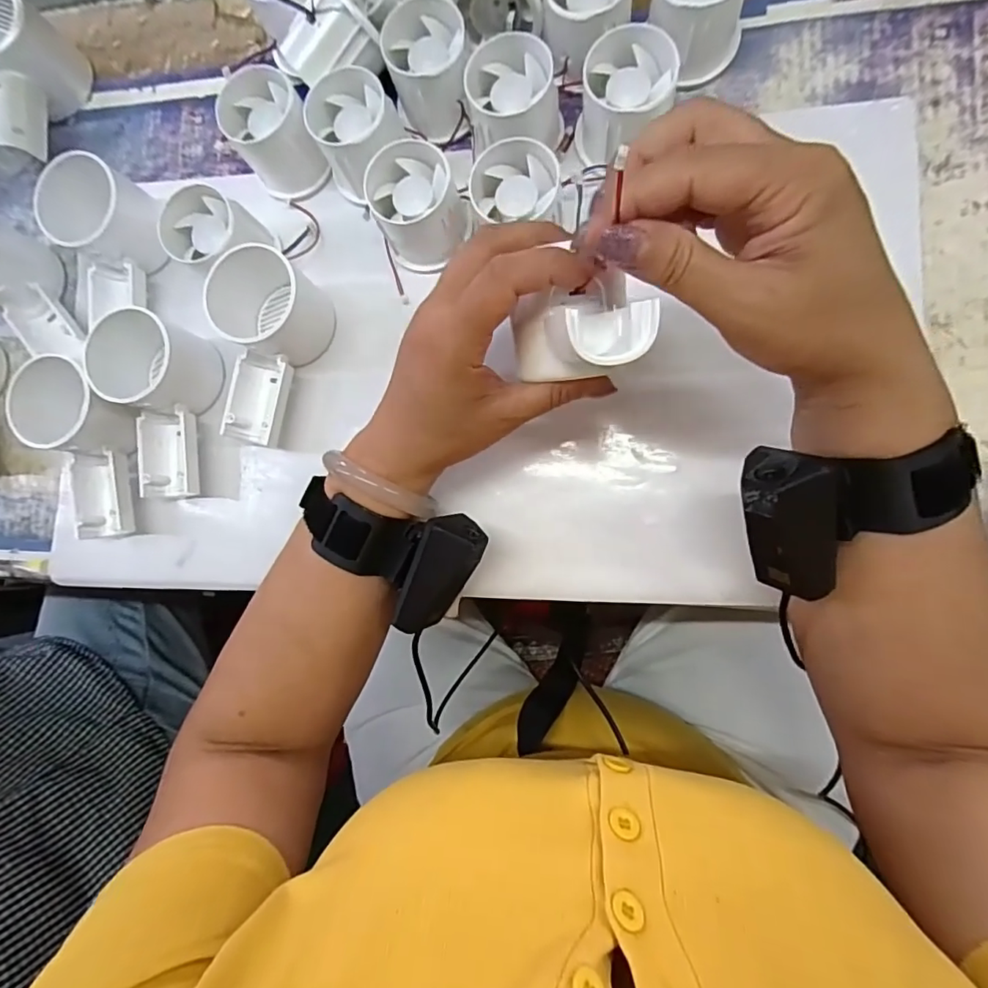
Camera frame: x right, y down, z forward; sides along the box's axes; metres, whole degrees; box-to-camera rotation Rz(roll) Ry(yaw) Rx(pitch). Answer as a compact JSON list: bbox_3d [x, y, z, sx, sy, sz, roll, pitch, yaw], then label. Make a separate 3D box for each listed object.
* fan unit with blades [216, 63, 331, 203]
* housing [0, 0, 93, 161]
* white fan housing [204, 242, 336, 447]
[{"bbox_3d":[-0.142,-0.232,0.344,0.053,0.046,0.062,-34,83,6],"label":"fan unit with blades"},{"bbox_3d":[-0.332,-0.291,0.376,0.053,0.052,0.109,-14,85,8],"label":"housing"},{"bbox_3d":[-0.143,-0.094,0.334,0.057,0.050,0.123,6,88,9],"label":"white fan housing"}]

